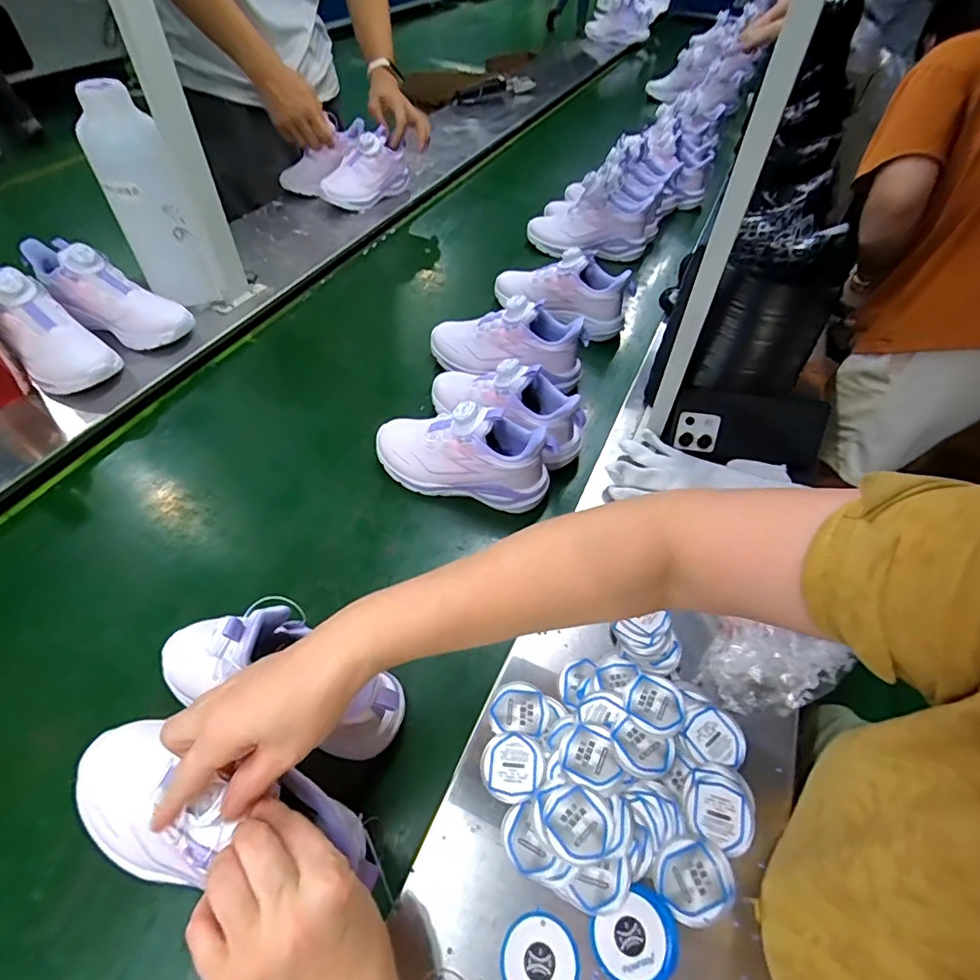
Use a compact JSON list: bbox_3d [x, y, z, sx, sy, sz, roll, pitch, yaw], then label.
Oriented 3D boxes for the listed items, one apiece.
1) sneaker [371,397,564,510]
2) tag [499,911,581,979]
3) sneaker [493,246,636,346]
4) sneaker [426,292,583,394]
[{"bbox_3d":[-0.035,-0.045,0.582,0.210,0.107,0.071,13,50,5],"label":"sneaker"},{"bbox_3d":[0.032,0.300,0.327,0.047,0.004,0.047,-3,48,3],"label":"tag"},{"bbox_3d":[0.114,-0.328,0.834,0.223,0.127,0.081,30,54,18],"label":"sneaker"},{"bbox_3d":[0.020,-0.210,0.729,0.226,0.121,0.069,7,49,16],"label":"sneaker"}]

